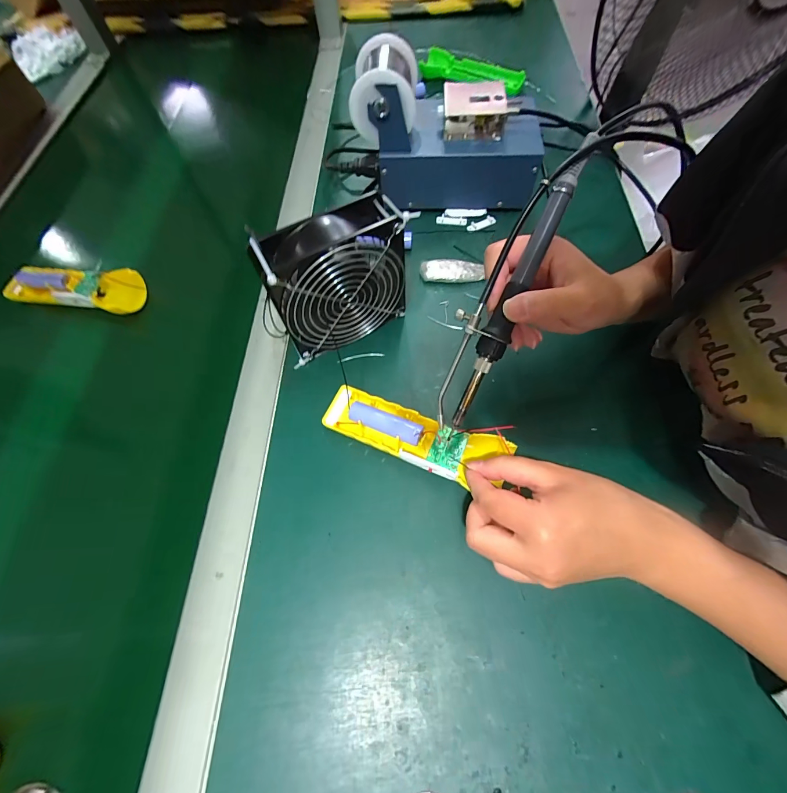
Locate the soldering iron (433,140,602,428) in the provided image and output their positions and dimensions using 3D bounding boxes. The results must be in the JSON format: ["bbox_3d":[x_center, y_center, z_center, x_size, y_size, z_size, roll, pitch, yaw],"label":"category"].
[{"bbox_3d":[0.074,-0.071,0.240,0.036,0.015,0.198,27,104,13],"label":"soldering iron"}]

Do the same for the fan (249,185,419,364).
[{"bbox_3d":[-0.051,-0.102,0.322,0.129,0.121,0.051,-29,68,-11],"label":"fan"}]

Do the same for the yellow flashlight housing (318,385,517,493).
[{"bbox_3d":[0.016,0.034,0.306,0.160,0.029,0.049,17,66,14],"label":"yellow flashlight housing"}]

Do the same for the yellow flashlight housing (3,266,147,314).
[{"bbox_3d":[-0.364,-0.126,0.405,0.170,0.026,0.048,9,66,6],"label":"yellow flashlight housing"}]

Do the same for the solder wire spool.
[{"bbox_3d":[-0.009,-0.324,0.372,0.065,0.069,0.082,1,65,3],"label":"solder wire spool"}]

